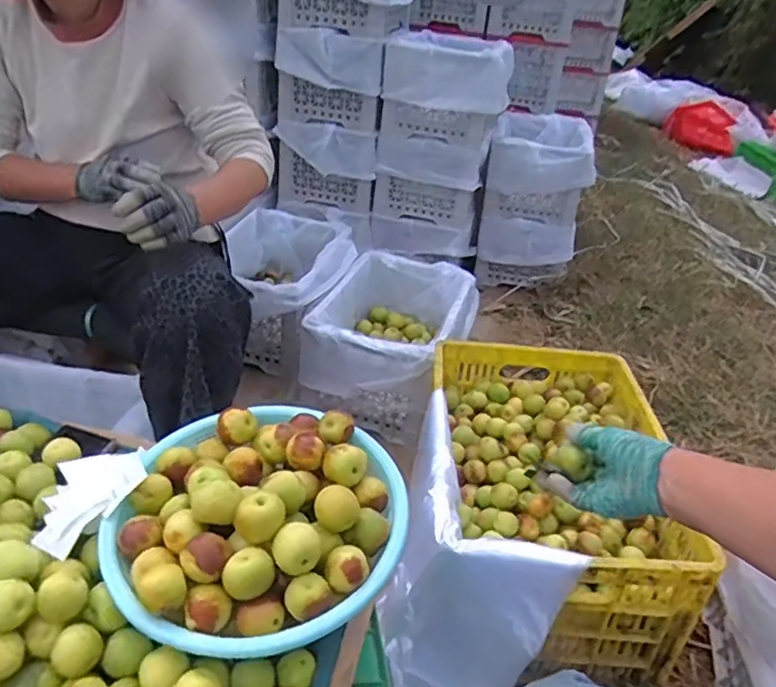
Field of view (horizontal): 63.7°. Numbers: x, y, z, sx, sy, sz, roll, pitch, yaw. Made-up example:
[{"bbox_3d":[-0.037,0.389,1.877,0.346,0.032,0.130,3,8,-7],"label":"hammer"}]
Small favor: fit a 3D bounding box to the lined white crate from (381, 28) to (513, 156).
[{"bbox_3d":[0.185,-0.727,1.760,0.315,0.253,0.415,13,31,10],"label":"lined white crate"}]

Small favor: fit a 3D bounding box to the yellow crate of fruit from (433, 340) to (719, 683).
[{"bbox_3d":[0.253,0.220,1.029,0.353,0.214,0.510,7,31,0],"label":"yellow crate of fruit"}]

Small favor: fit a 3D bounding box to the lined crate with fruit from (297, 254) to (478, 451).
[{"bbox_3d":[0.012,-0.003,1.422,0.301,0.243,0.396,14,31,12],"label":"lined crate with fruit"}]

